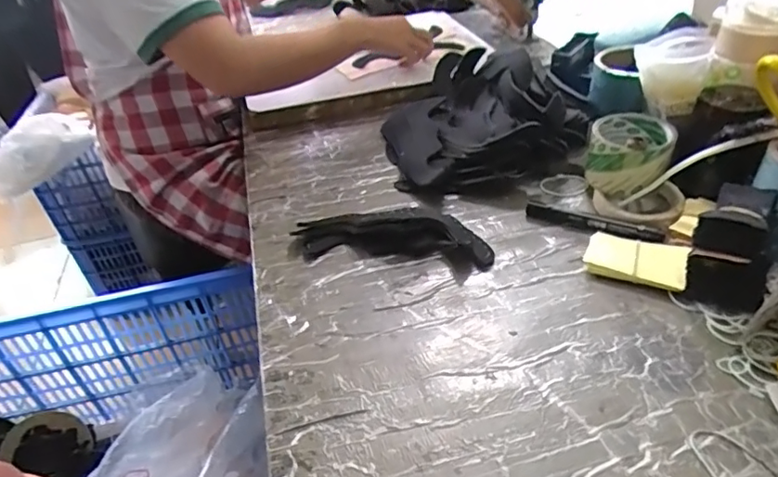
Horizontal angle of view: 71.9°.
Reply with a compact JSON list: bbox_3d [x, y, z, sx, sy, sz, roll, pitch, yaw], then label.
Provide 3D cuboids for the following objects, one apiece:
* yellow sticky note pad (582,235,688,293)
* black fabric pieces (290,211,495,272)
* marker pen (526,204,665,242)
[{"bbox_3d":[0.246,0.022,0.537,0.091,0.018,0.057,14,43,24],"label":"yellow sticky note pad"},{"bbox_3d":[0.001,-0.004,0.587,0.218,0.033,0.070,6,40,15],"label":"black fabric pieces"},{"bbox_3d":[0.223,-0.017,0.592,0.141,0.014,0.016,16,44,26],"label":"marker pen"}]

